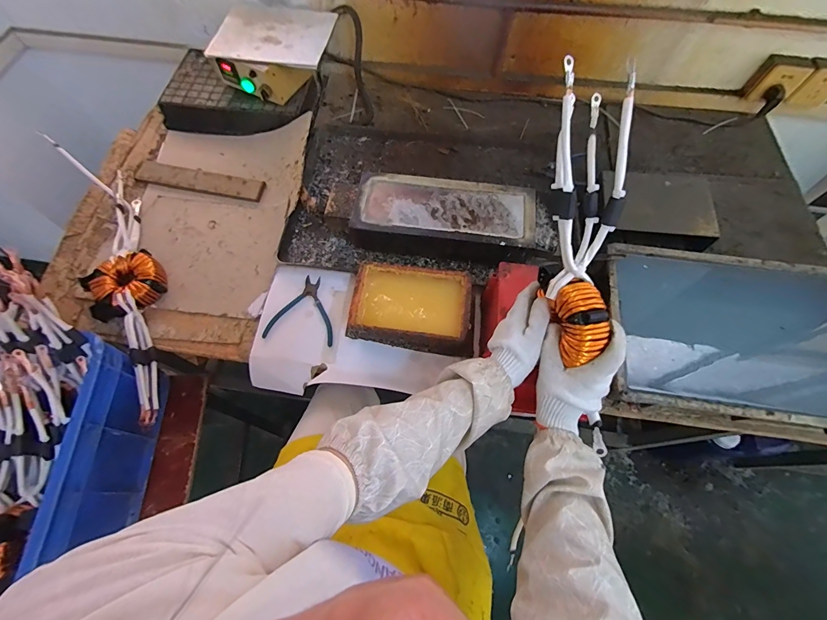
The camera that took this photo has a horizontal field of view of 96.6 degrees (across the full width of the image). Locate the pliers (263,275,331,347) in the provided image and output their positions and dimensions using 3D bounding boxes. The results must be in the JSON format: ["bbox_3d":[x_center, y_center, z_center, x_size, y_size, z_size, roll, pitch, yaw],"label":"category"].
[{"bbox_3d":[-0.204,-0.003,0.693,0.125,0.007,0.131,6,65,3],"label":"pliers"}]

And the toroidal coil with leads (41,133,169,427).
[{"bbox_3d":[-0.574,-0.083,0.709,0.137,0.079,0.611,-28,68,-13],"label":"toroidal coil with leads"}]

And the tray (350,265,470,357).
[{"bbox_3d":[0.003,-0.005,0.661,0.219,0.065,0.140,9,65,4],"label":"tray"}]

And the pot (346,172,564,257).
[{"bbox_3d":[0.066,-0.173,0.728,0.366,0.083,0.163,3,64,2],"label":"pot"}]

